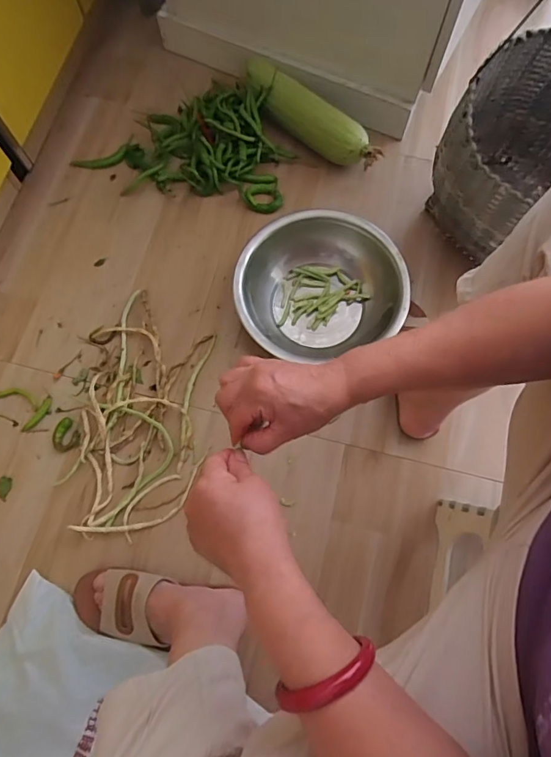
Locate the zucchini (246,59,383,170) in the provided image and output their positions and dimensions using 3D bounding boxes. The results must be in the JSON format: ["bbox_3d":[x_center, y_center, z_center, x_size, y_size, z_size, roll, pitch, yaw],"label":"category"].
[{"bbox_3d":[0.066,-0.497,0.875,0.311,0.079,0.075,43,77,13],"label":"zucchini"}]

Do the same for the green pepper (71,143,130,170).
[{"bbox_3d":[-0.357,-0.443,0.920,0.118,0.019,0.036,-18,73,-6],"label":"green pepper"}]

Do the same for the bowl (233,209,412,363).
[{"bbox_3d":[0.073,-0.158,0.768,0.275,0.082,0.237,-13,73,-5],"label":"bowl"}]

